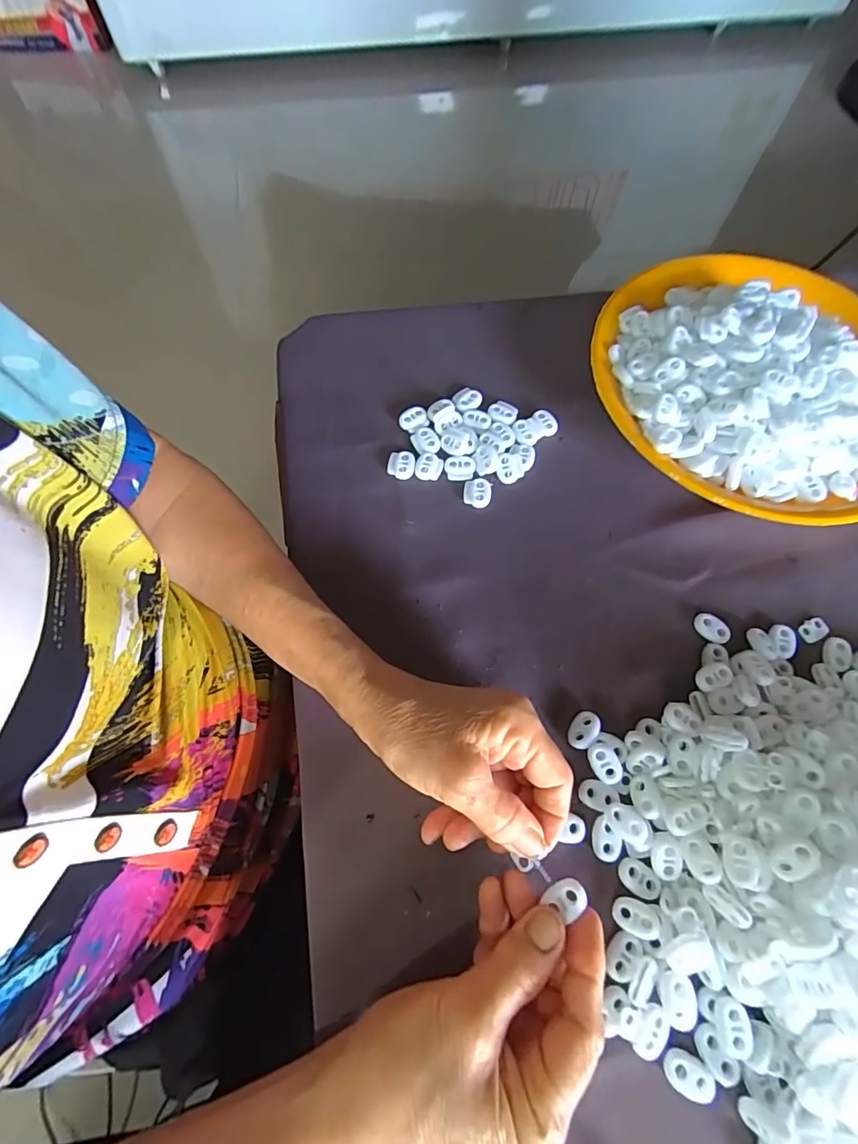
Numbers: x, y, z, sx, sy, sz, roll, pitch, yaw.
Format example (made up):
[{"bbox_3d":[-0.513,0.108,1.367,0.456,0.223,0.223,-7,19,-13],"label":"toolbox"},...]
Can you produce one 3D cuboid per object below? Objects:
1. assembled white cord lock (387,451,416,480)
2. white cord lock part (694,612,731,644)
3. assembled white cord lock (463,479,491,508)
[{"bbox_3d":[-0.020,-0.078,0.351,0.020,0.005,0.020,5,68,0],"label":"assembled white cord lock"},{"bbox_3d":[0.182,0.036,0.310,0.015,0.006,0.023,-40,75,-16],"label":"white cord lock part"},{"bbox_3d":[0.035,-0.057,0.344,0.020,0.006,0.022,15,68,4],"label":"assembled white cord lock"}]

